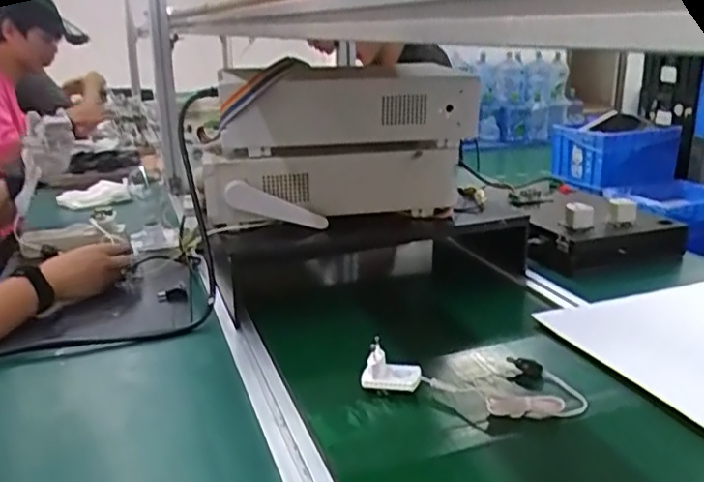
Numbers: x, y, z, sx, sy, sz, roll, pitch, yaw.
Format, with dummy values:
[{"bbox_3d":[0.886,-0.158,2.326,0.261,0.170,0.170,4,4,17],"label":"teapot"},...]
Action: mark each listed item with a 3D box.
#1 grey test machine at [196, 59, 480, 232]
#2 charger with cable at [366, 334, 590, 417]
[{"bbox_3d":[-0.024,-0.148,0.947,0.382,0.201,0.146,-5,18,-12],"label":"grey test machine"},{"bbox_3d":[0.133,0.135,0.694,0.223,0.051,0.105,5,19,17],"label":"charger with cable"}]

